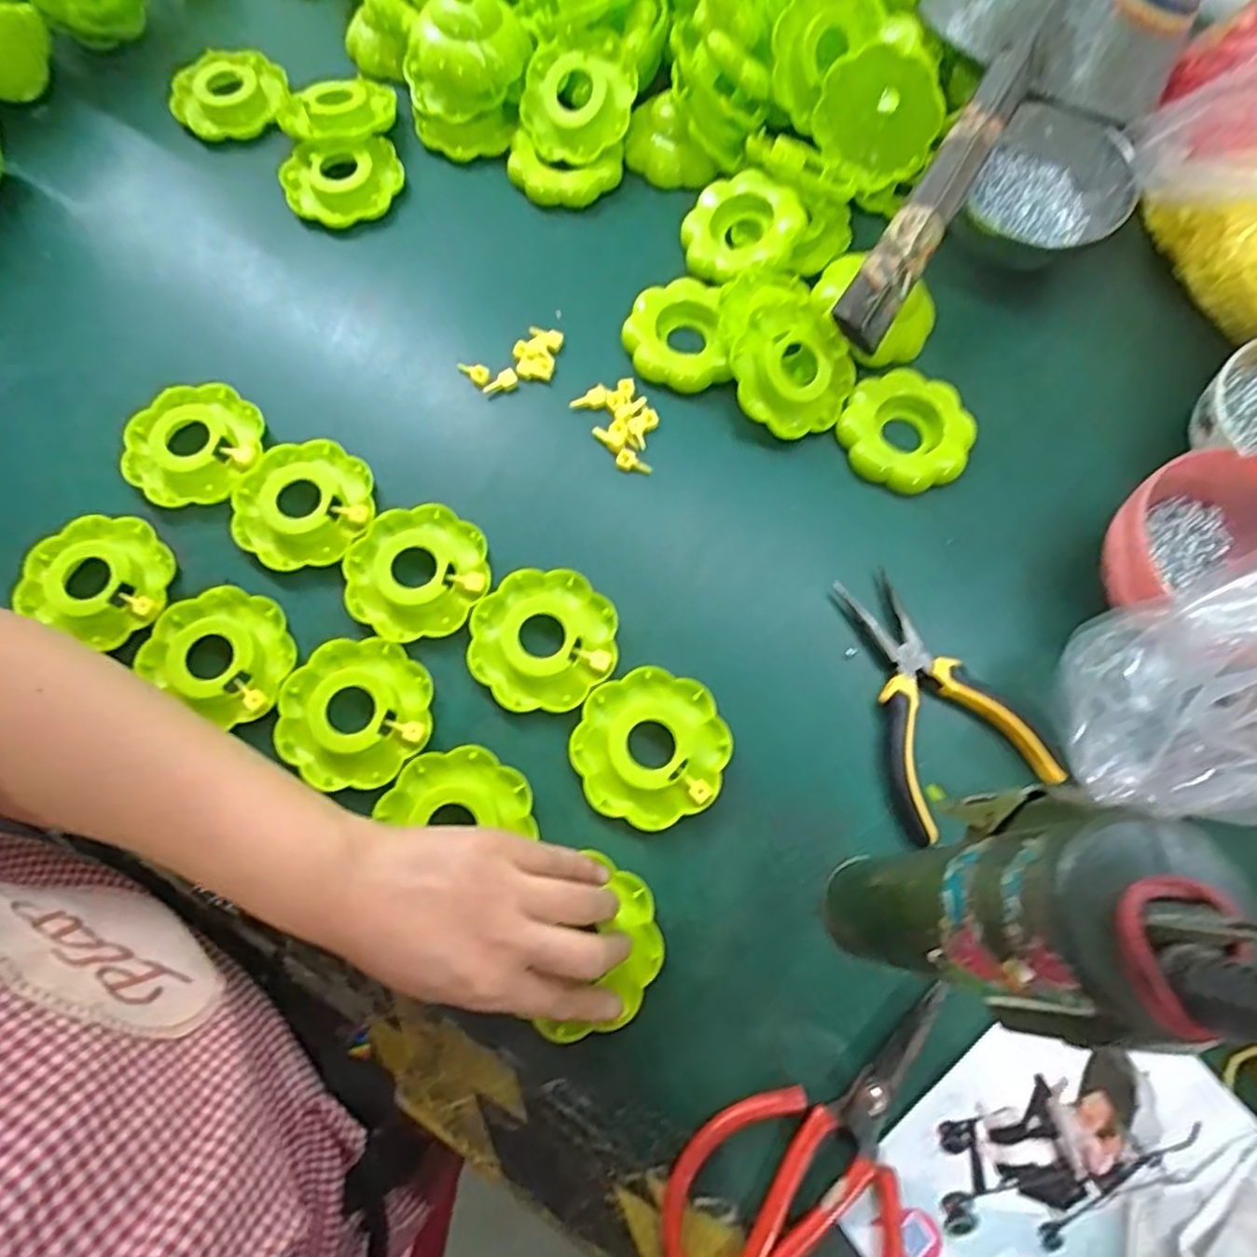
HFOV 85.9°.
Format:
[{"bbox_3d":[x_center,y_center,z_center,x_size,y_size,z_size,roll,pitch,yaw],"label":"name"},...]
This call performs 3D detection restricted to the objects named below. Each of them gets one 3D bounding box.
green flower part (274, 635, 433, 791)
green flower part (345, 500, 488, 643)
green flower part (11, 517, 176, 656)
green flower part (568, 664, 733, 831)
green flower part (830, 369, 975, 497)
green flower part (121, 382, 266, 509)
[{"bbox_3d":[-0.154,0.047,0.380,0.082,0.016,0.081,0,73,-1],"label":"green flower part"},{"bbox_3d":[-0.127,-0.035,0.406,0.082,0.012,0.081,-11,73,-4],"label":"green flower part"},{"bbox_3d":[-0.309,-0.031,0.395,0.079,0.014,0.073,0,73,-1],"label":"green flower part"},{"bbox_3d":[0.013,0.066,0.379,0.085,0.010,0.083,-23,74,-7],"label":"green flower part"},{"bbox_3d":[0.181,-0.132,0.442,0.082,0.015,0.082,15,73,4],"label":"green flower part"},{"bbox_3d":[-0.273,-0.116,0.424,0.077,0.013,0.082,0,73,-1],"label":"green flower part"}]

